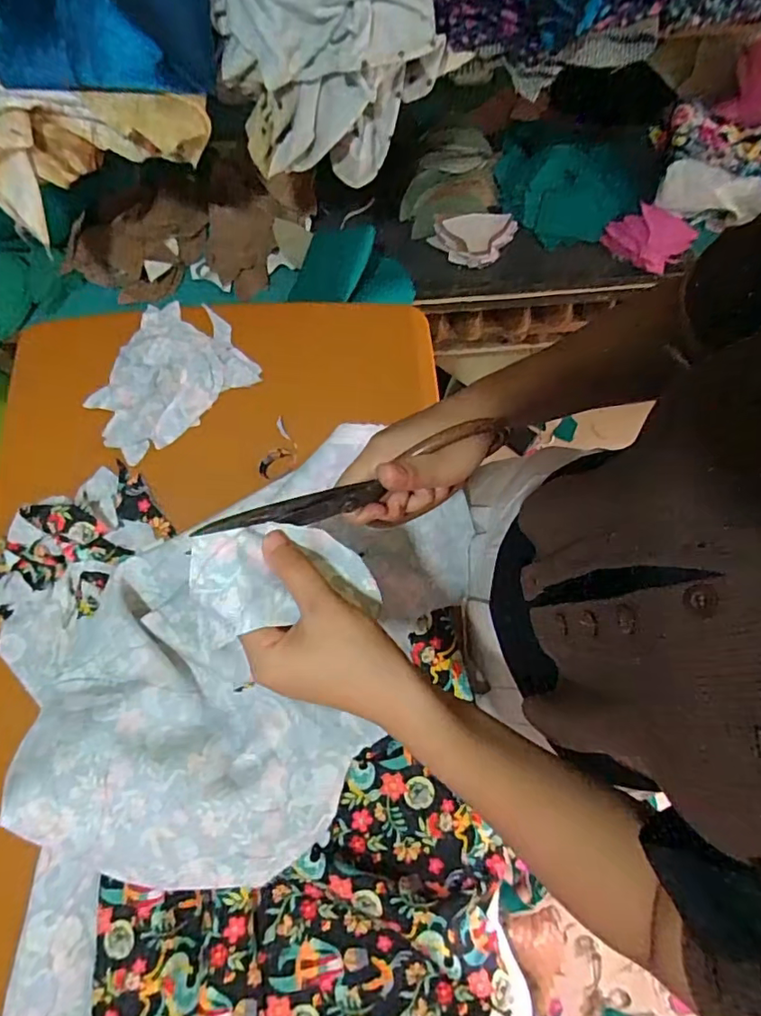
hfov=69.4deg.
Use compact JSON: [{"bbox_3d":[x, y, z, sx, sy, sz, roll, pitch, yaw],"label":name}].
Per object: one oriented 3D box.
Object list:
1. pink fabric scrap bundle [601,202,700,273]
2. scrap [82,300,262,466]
[{"bbox_3d":[0.361,-0.366,0.738,0.104,0.027,0.080,33,79,7],"label":"pink fabric scrap bundle"},{"bbox_3d":[-0.241,-0.147,0.611,0.173,0.012,0.136,-39,80,-8],"label":"scrap"}]

